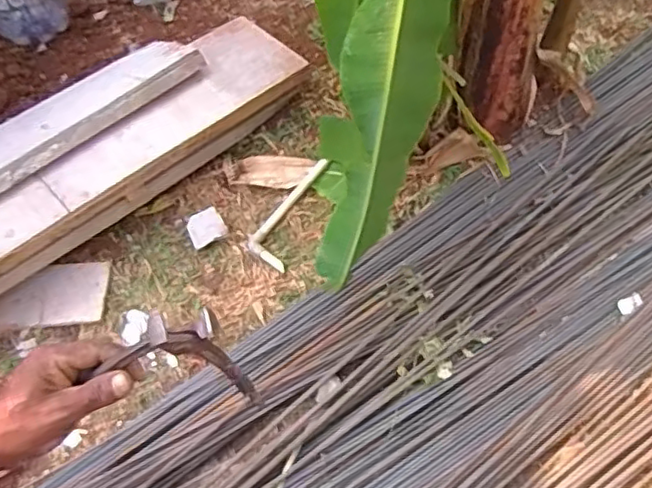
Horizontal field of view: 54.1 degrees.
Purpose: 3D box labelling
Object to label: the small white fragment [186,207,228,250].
[{"bbox_3d":[-0.322,-0.045,1.714,0.098,0.017,0.094,-25,75,-1],"label":"small white fragment"}]

